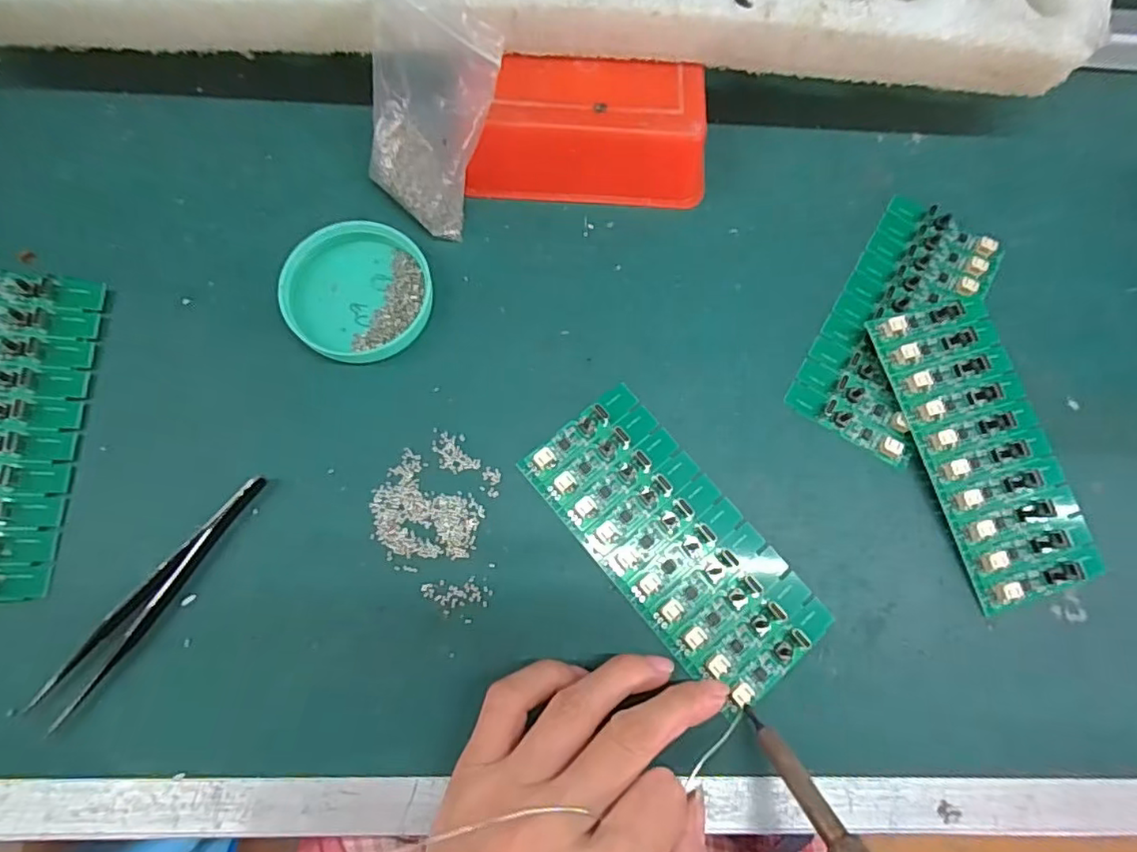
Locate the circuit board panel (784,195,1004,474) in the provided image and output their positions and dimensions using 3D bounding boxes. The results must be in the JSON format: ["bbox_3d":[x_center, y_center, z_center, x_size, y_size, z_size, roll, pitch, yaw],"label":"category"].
[{"bbox_3d":[0.164,-0.052,0.287,0.062,0.009,0.135,32,75,6],"label":"circuit board panel"}]

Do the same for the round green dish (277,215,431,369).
[{"bbox_3d":[-0.098,-0.063,0.274,0.064,0.017,0.065,1,75,-3],"label":"round green dish"}]

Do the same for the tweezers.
[{"bbox_3d":[-0.166,0.066,0.237,0.014,0.012,0.112,36,76,7],"label":"tweezers"}]

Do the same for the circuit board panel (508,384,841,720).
[{"bbox_3d":[0.046,0.050,0.255,0.062,0.007,0.137,-40,80,-11],"label":"circuit board panel"}]

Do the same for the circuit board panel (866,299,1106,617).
[{"bbox_3d":[0.191,0.009,0.269,0.061,0.014,0.136,-15,76,-7],"label":"circuit board panel"}]

